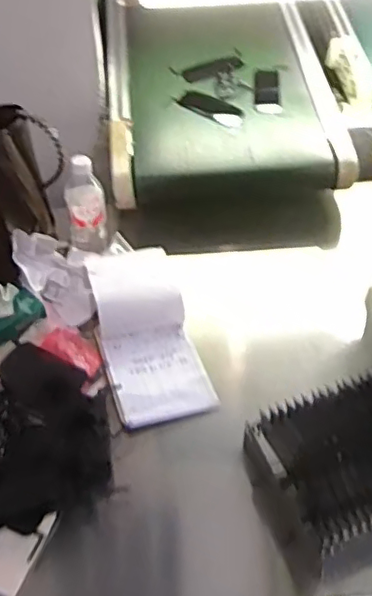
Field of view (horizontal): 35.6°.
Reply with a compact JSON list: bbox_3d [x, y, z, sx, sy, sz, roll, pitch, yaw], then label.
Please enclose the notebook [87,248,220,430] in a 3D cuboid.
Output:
[{"bbox_3d":[-0.065,0.050,0.940,0.149,0.067,0.331,-10,46,-10],"label":"notebook"}]

